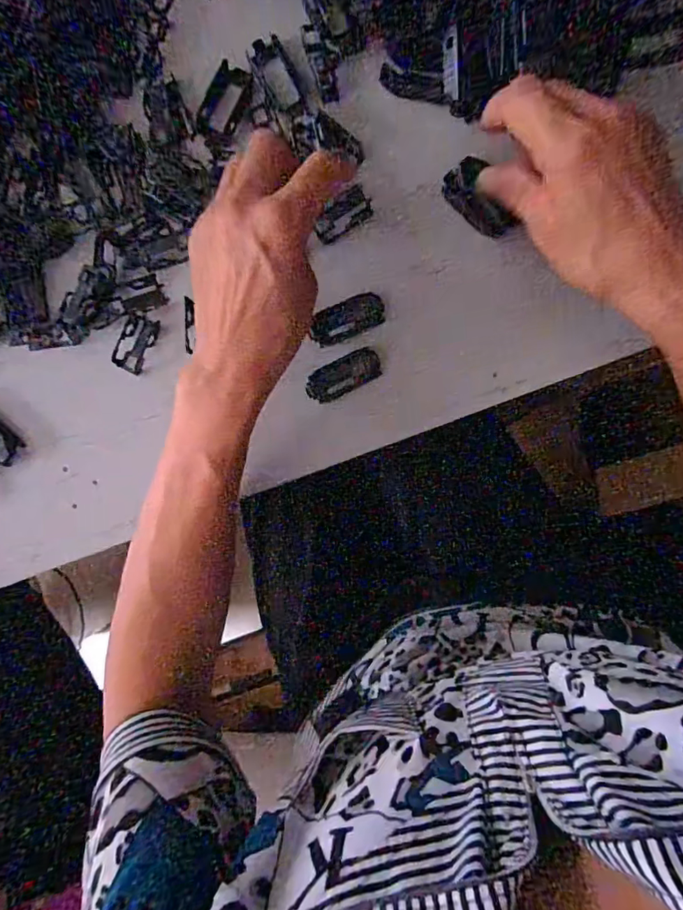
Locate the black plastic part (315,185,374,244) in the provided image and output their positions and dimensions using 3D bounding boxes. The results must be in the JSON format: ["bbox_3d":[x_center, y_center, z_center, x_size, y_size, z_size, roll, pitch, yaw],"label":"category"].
[{"bbox_3d":[0.000,-0.156,0.312,0.040,0.009,0.020,-31,92,6],"label":"black plastic part"}]

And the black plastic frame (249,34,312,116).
[{"bbox_3d":[-0.039,-0.240,0.311,0.023,0.008,0.057,-29,92,6],"label":"black plastic frame"}]

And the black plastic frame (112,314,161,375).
[{"bbox_3d":[-0.143,-0.078,0.336,0.022,0.004,0.038,25,91,-16],"label":"black plastic frame"}]

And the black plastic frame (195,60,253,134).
[{"bbox_3d":[-0.077,-0.232,0.315,0.026,0.004,0.043,26,96,2],"label":"black plastic frame"}]

